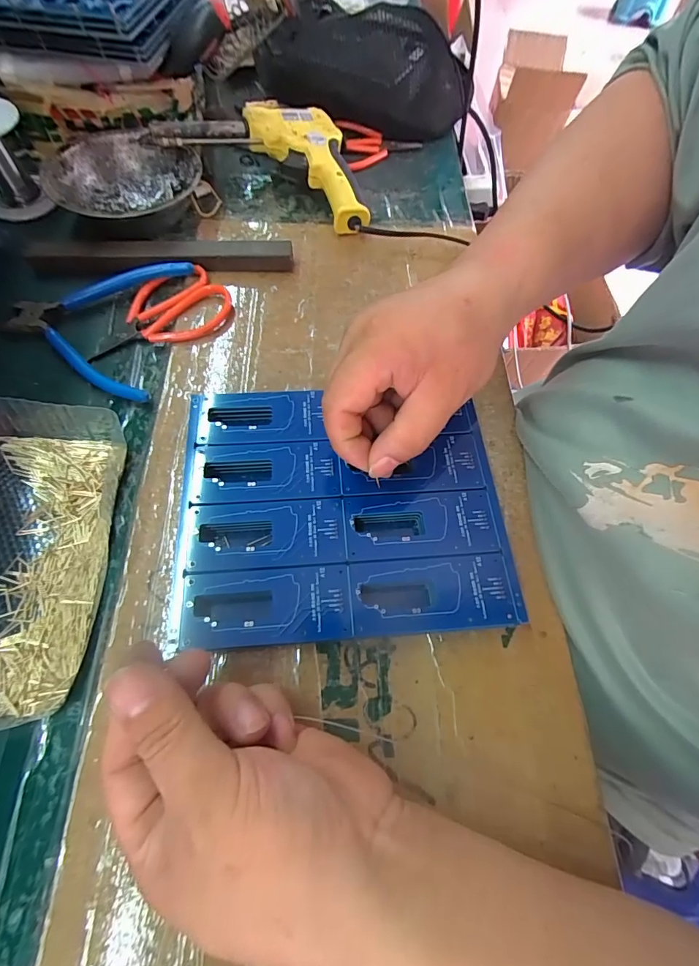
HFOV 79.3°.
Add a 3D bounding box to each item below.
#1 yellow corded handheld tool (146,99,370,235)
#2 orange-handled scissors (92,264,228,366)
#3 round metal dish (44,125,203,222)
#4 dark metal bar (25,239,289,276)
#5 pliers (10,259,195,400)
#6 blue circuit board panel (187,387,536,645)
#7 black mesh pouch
[{"bbox_3d":[-0.041,-0.296,0.397,0.087,0.049,0.140,-13,66,-9],"label":"yellow corded handheld tool"},{"bbox_3d":[-0.151,-0.137,0.335,0.110,0.011,0.067,-18,67,-11],"label":"orange-handled scissors"},{"bbox_3d":[-0.198,-0.263,0.379,0.120,0.039,0.124,38,69,14],"label":"round metal dish"},{"bbox_3d":[-0.158,-0.191,0.357,0.217,0.019,0.020,-3,65,-4],"label":"dark metal bar"},{"bbox_3d":[-0.200,-0.127,0.327,0.124,0.018,0.128,8,65,1],"label":"pliers"},{"bbox_3d":[-0.003,0.009,0.257,0.188,0.004,0.159,-3,65,-5],"label":"blue circuit board panel"},{"bbox_3d":[0.016,-0.451,0.464,0.221,0.071,0.148,-4,65,-5],"label":"black mesh pouch"}]

